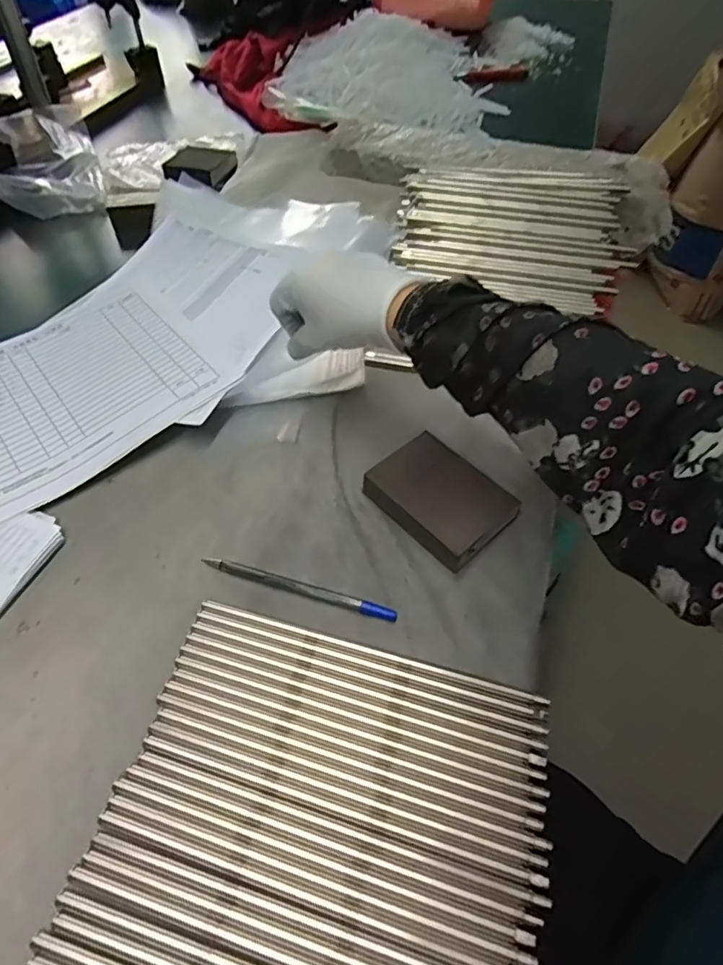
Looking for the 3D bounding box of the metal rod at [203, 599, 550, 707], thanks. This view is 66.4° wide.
[{"bbox_3d":[0.004,0.105,0.352,0.222,0.004,0.009,13,54,10],"label":"metal rod"}]

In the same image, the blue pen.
[{"bbox_3d":[-0.044,0.072,0.381,0.139,0.005,0.009,15,54,12],"label":"blue pen"}]

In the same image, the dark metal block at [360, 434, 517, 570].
[{"bbox_3d":[0.059,0.011,0.410,0.069,0.024,0.095,-35,60,-24],"label":"dark metal block"}]

